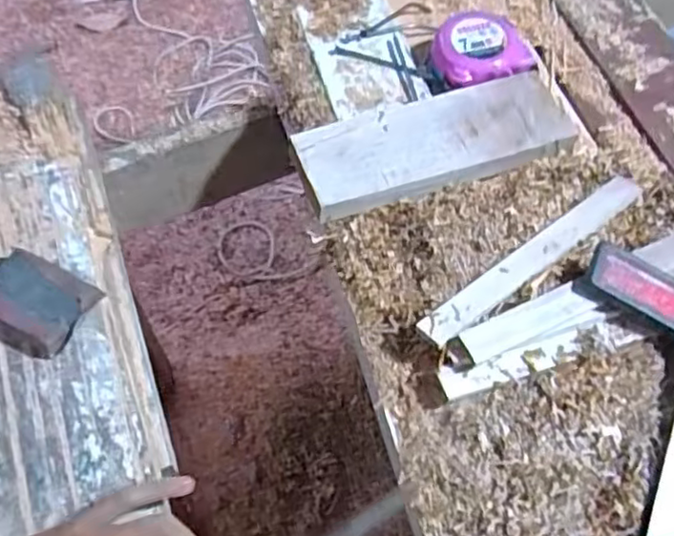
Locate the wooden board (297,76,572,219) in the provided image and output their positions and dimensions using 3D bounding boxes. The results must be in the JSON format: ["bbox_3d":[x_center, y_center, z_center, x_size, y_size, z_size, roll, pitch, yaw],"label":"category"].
[{"bbox_3d":[0.079,-0.103,0.541,0.222,0.028,0.079,-19,61,-11],"label":"wooden board"}]

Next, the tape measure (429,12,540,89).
[{"bbox_3d":[0.128,-0.195,0.598,0.079,0.036,0.078,-15,61,-8],"label":"tape measure"}]

